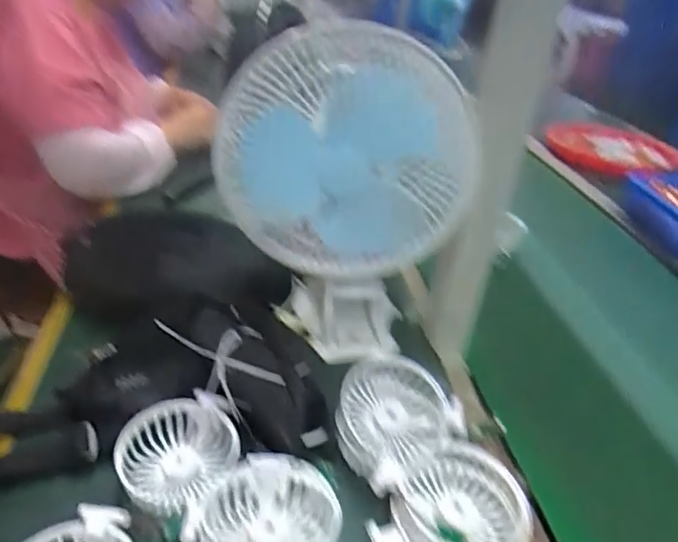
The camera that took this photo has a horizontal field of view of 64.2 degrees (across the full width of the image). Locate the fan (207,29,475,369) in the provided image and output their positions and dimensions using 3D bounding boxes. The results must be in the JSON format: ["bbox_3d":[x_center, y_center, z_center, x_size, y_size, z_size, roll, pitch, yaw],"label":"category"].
[{"bbox_3d":[0.003,-0.062,0.515,0.217,0.317,0.109,12,35,9],"label":"fan"}]

